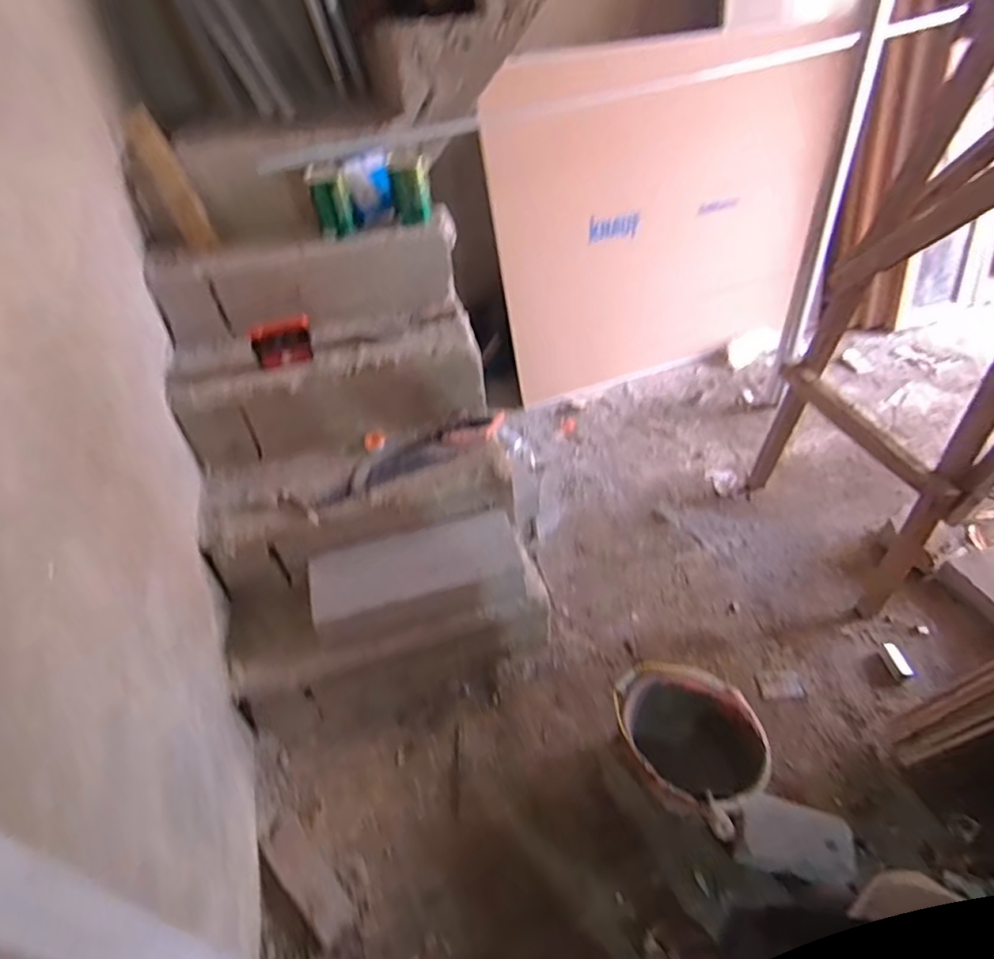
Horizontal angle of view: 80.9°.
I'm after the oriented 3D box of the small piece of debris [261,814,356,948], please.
[{"bbox_3d":[-0.389,0.815,1.196,0.082,0.023,0.253,-35,50,-30],"label":"small piece of debris"}]

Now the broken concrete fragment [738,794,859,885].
[{"bbox_3d":[0.582,0.708,1.145,0.206,0.115,0.111,7,43,12],"label":"broken concrete fragment"}]

